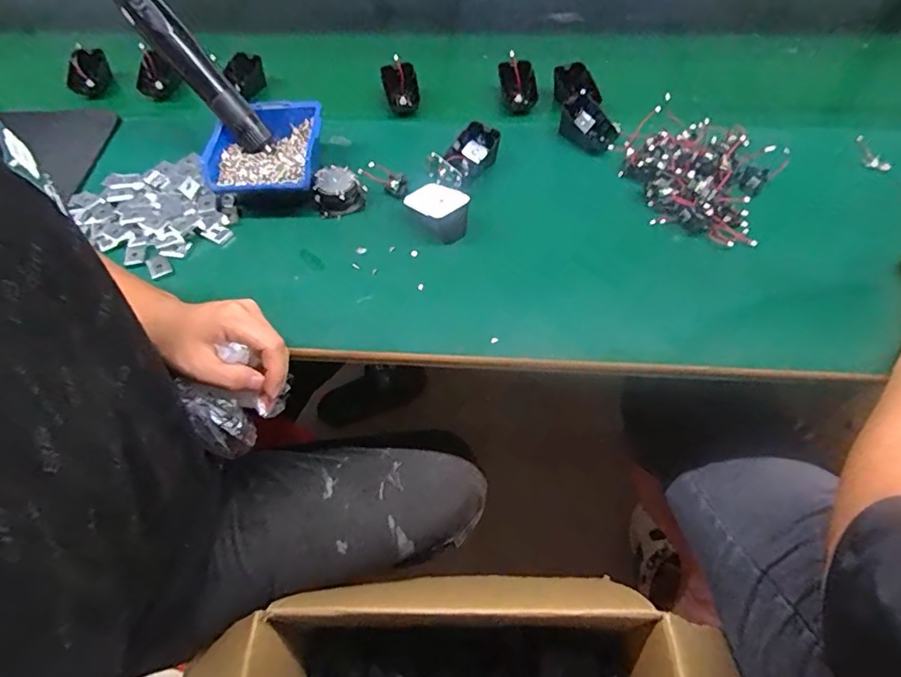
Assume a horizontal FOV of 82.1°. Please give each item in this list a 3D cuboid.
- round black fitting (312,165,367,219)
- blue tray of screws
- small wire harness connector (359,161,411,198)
[{"bbox_3d":[-0.122,-0.160,0.567,0.053,0.035,0.046,-9,54,-4],"label":"round black fitting"},{"bbox_3d":[-0.206,-0.211,0.567,0.119,0.031,0.122,1,54,3],"label":"blue tray of screws"},{"bbox_3d":[-0.075,-0.179,0.575,0.059,0.026,0.016,28,58,-2],"label":"small wire harness connector"}]

